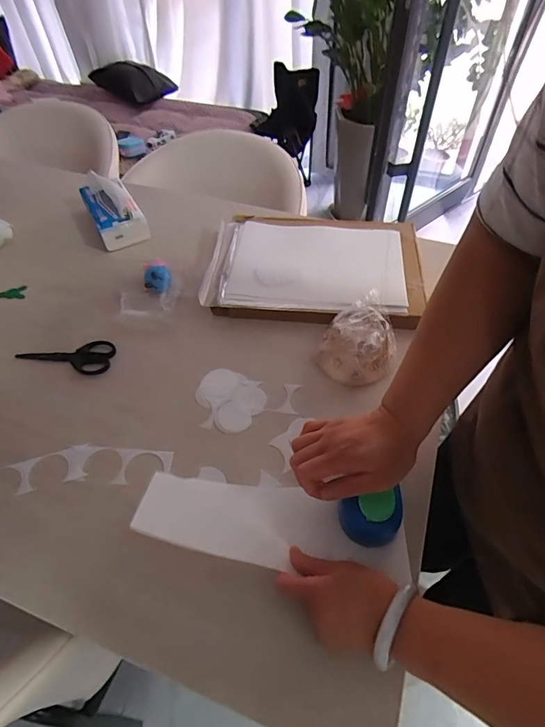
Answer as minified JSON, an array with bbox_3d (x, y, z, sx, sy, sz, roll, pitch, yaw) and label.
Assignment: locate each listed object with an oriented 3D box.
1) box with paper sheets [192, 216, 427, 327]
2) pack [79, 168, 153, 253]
[{"bbox_3d":[0.074,-0.175,0.748,0.365,0.037,0.258,4,52,5],"label":"box with paper sheets"},{"bbox_3d":[-0.321,-0.316,0.844,0.090,0.093,0.175,-24,55,-16],"label":"pack"}]

